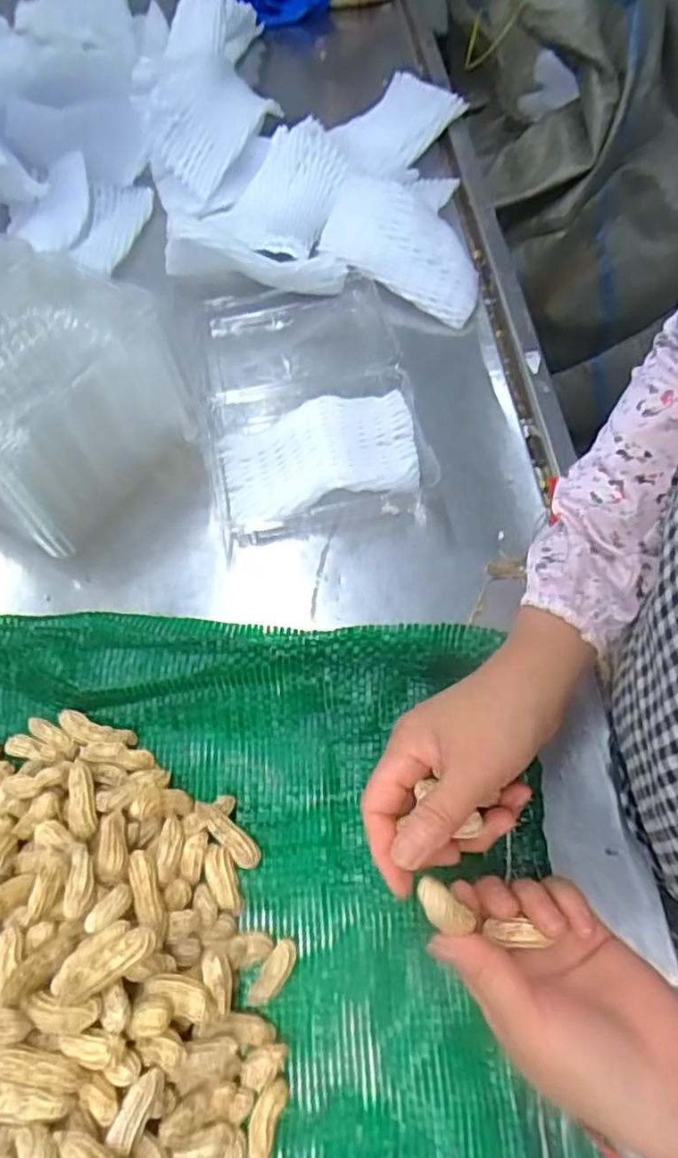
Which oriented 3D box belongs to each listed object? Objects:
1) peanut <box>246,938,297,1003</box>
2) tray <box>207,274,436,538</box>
[{"bbox_3d":[-0.037,0.221,0.366,0.014,0.012,0.036,31,66,14],"label":"peanut"},{"bbox_3d":[-0.030,-0.156,0.541,0.163,0.042,0.263,-9,63,-6],"label":"tray"}]

